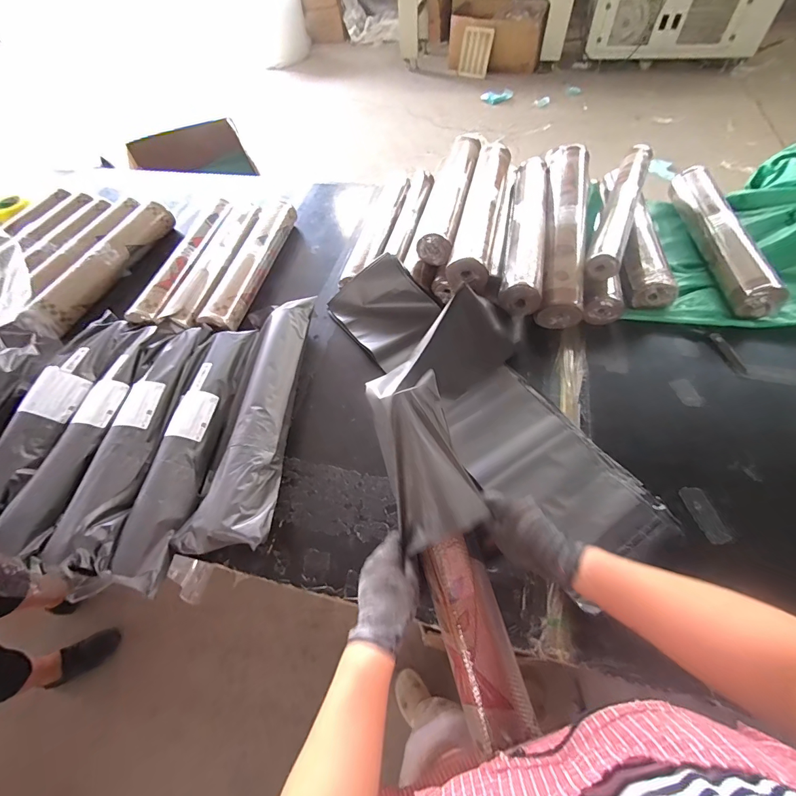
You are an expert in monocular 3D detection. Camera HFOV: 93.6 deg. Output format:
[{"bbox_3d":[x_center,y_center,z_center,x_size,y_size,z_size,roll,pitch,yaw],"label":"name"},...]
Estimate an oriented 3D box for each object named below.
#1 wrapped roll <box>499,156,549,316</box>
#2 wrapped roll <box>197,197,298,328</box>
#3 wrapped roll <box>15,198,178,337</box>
[{"bbox_3d":[0.319,-0.420,0.915,0.091,0.073,0.524,10,59,10],"label":"wrapped roll"},{"bbox_3d":[-0.381,-0.368,0.989,0.077,0.057,0.498,7,57,8],"label":"wrapped roll"},{"bbox_3d":[-0.788,-0.378,1.026,0.069,0.076,0.515,12,58,11],"label":"wrapped roll"}]

